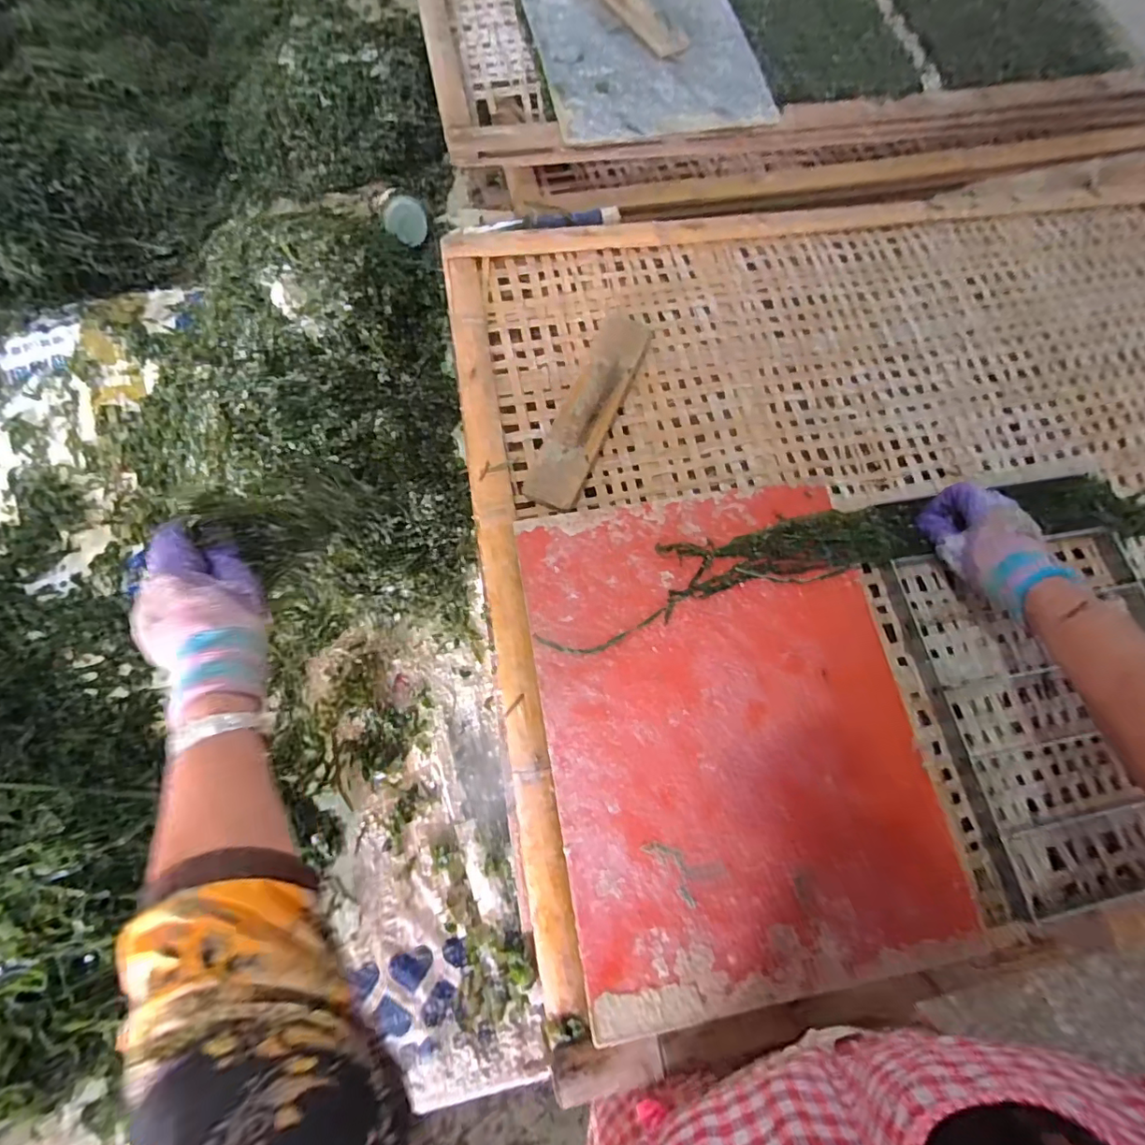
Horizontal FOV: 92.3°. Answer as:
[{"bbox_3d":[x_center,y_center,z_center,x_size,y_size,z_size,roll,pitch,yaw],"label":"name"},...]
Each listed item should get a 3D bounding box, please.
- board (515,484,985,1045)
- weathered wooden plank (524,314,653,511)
[{"bbox_3d":[0.132,0.118,0.459,0.302,0.010,0.390,-9,72,-7],"label":"board"},{"bbox_3d":[0.016,-0.172,0.543,0.057,0.052,0.247,22,72,8],"label":"weathered wooden plank"}]

